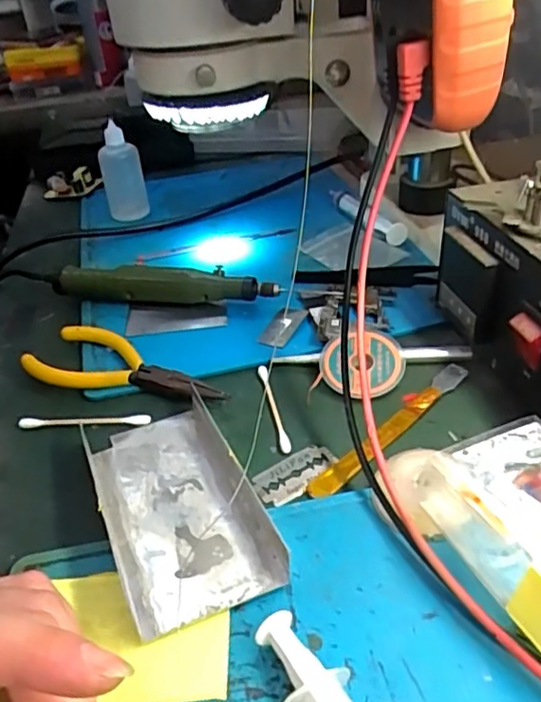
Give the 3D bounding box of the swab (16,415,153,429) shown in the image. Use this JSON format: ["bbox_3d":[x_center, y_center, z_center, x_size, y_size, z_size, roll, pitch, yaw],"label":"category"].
[{"bbox_3d":[-0.100,0.038,0.329,0.071,0.005,0.005,-3,34,5],"label":"swab"}]

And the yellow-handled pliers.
[{"bbox_3d":[-0.085,0.012,0.355,0.125,0.013,0.048,14,39,27],"label":"yellow-handled pliers"}]

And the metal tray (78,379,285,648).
[{"bbox_3d":[-0.042,0.066,0.275,0.065,0.013,0.119,-17,35,-16],"label":"metal tray"}]

